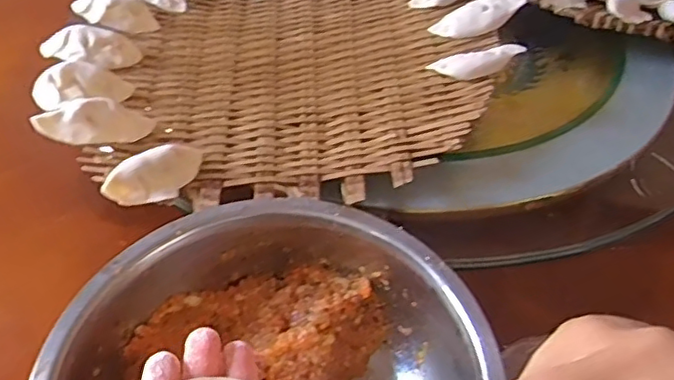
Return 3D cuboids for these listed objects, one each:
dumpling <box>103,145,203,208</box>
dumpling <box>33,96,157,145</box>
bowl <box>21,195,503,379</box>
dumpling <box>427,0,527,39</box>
[{"bbox_3d":[-0.123,-0.009,0.419,0.074,0.024,0.036,-31,54,-28],"label":"dumpling"},{"bbox_3d":[-0.177,-0.051,0.444,0.081,0.018,0.033,-1,43,-28],"label":"dumpling"},{"bbox_3d":[-0.037,0.112,0.347,0.206,0.087,0.215,1,45,-1],"label":"bowl"},{"bbox_3d":[0.131,-0.161,0.558,0.085,0.019,0.037,-15,41,22],"label":"dumpling"}]

